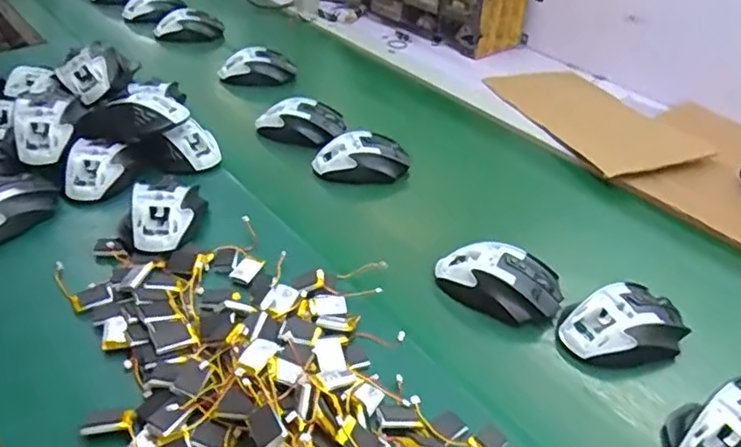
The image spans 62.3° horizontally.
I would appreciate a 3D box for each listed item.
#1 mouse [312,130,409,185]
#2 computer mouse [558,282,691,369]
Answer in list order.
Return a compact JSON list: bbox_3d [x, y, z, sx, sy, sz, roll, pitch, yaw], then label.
[{"bbox_3d":[-0.011,-0.080,0.750,0.117,0.044,0.062,4,35,1],"label":"mouse"},{"bbox_3d":[0.224,0.089,0.539,0.113,0.037,0.066,-10,37,-18],"label":"computer mouse"}]

